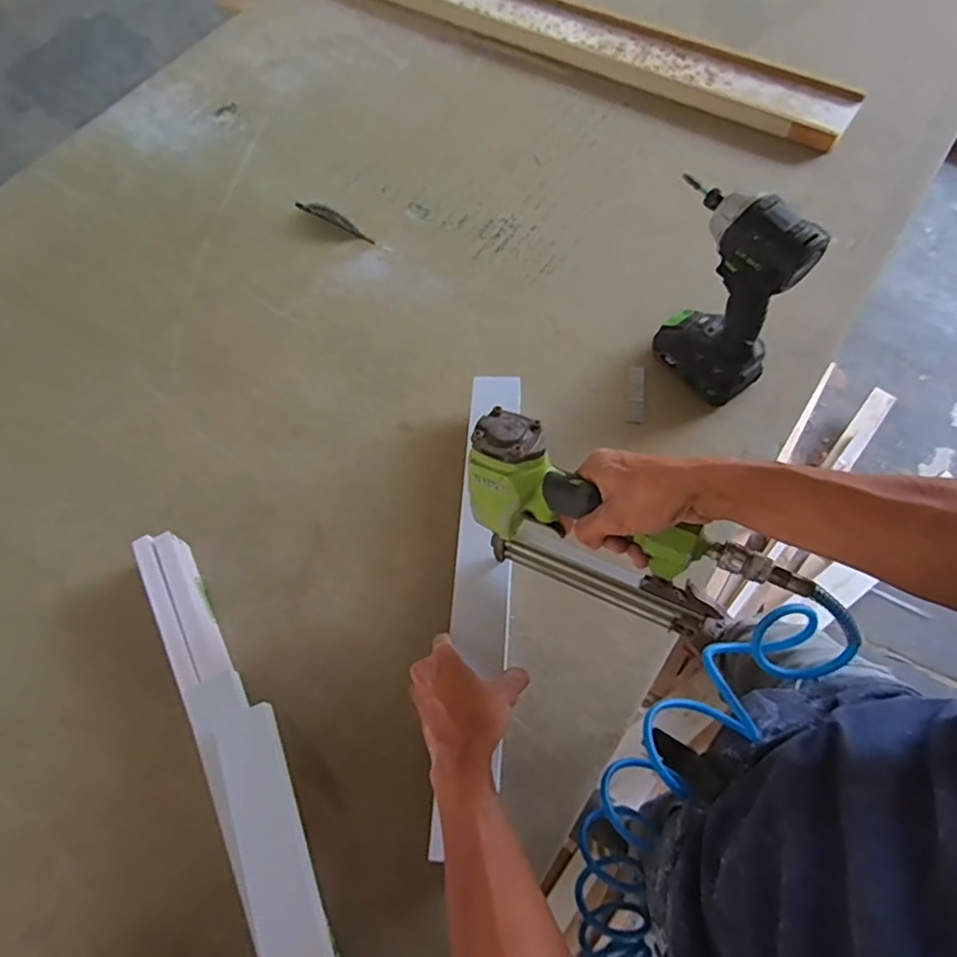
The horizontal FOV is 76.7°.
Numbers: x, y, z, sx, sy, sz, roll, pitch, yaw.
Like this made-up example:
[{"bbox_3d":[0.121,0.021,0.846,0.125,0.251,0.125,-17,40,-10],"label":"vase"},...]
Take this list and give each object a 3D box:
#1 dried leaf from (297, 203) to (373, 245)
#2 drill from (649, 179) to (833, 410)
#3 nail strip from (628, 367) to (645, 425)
[{"bbox_3d":[-0.216,-0.391,0.909,0.153,0.007,0.019,31,71,15],"label":"dried leaf"},{"bbox_3d":[0.266,-0.194,0.659,0.068,0.236,0.143,-34,69,-12],"label":"drill"},{"bbox_3d":[0.196,-0.104,0.752,0.020,0.004,0.081,7,67,5],"label":"nail strip"}]

